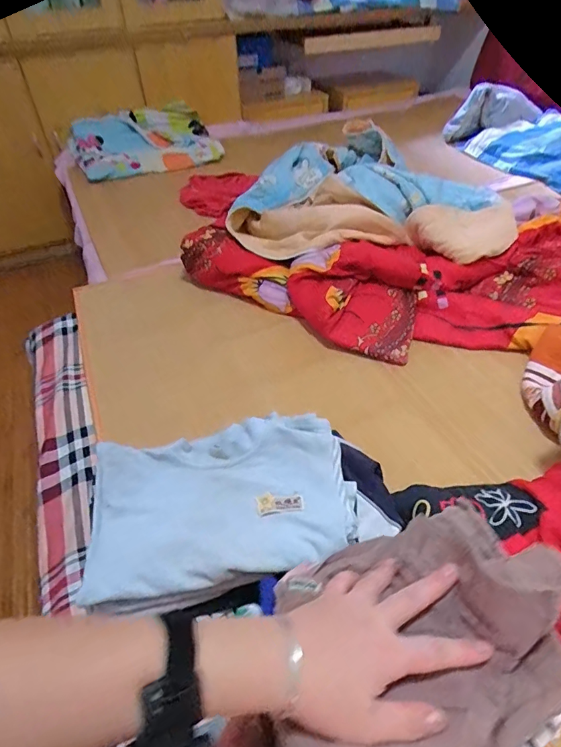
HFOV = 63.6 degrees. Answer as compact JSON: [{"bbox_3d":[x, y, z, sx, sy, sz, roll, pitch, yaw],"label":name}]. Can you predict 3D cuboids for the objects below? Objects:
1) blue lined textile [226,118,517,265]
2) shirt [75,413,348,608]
[{"bbox_3d":[0.211,-0.479,1.158,0.640,0.127,0.531,2,44,4],"label":"blue lined textile"},{"bbox_3d":[-0.071,0.145,0.533,0.292,0.030,0.189,-9,44,-7],"label":"shirt"}]

